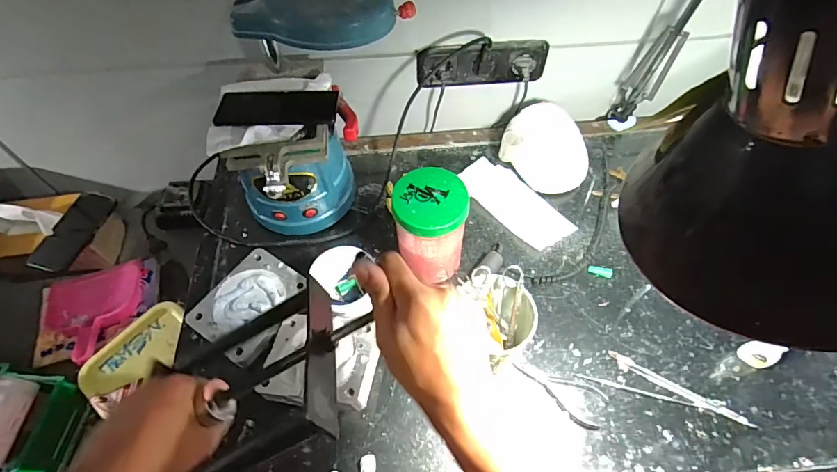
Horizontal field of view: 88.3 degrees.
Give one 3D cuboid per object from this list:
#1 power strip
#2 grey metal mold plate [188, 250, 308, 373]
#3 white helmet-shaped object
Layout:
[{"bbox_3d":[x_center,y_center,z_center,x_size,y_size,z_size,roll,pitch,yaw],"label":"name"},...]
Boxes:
[{"bbox_3d":[0.108,-0.287,0.734,0.221,0.077,0.043,-1,57,0],"label":"power strip"},{"bbox_3d":[-0.232,0.099,0.609,0.113,0.040,0.140,28,62,17],"label":"grey metal mold plate"},{"bbox_3d":[0.219,-0.146,0.737,0.156,0.081,0.117,36,64,20],"label":"white helmet-shaped object"}]

